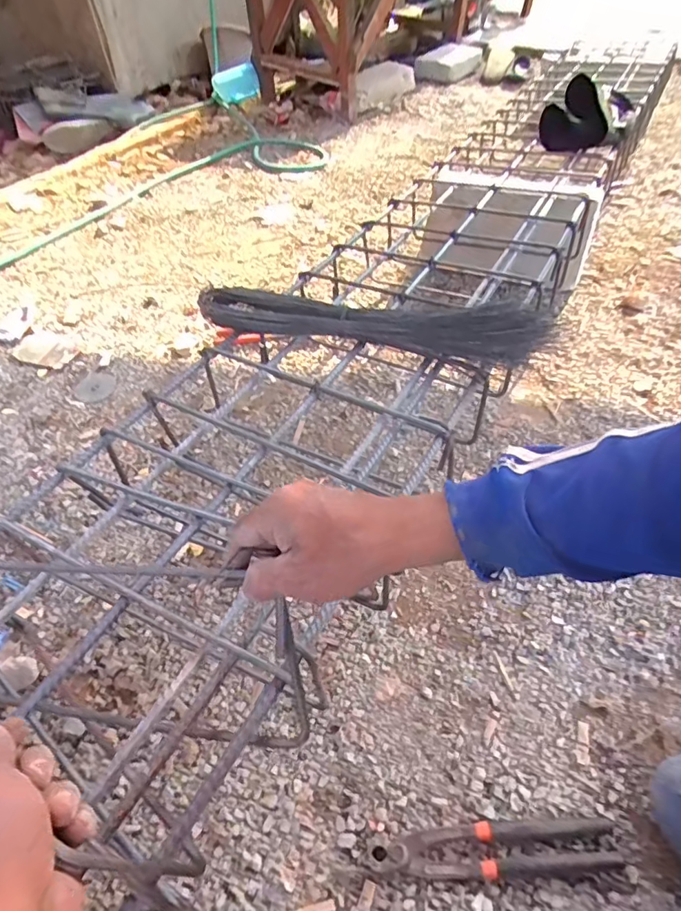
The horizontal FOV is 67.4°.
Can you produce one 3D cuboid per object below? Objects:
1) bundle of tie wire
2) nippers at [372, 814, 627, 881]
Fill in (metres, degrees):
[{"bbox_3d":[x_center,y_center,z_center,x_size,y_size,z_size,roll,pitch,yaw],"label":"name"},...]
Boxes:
[{"bbox_3d":[0.033,-0.170,0.637,0.428,0.052,0.052,9,48,12],"label":"bundle of tie wire"},{"bbox_3d":[0.139,0.355,0.461,0.217,0.016,0.042,-3,49,0],"label":"nippers"}]

